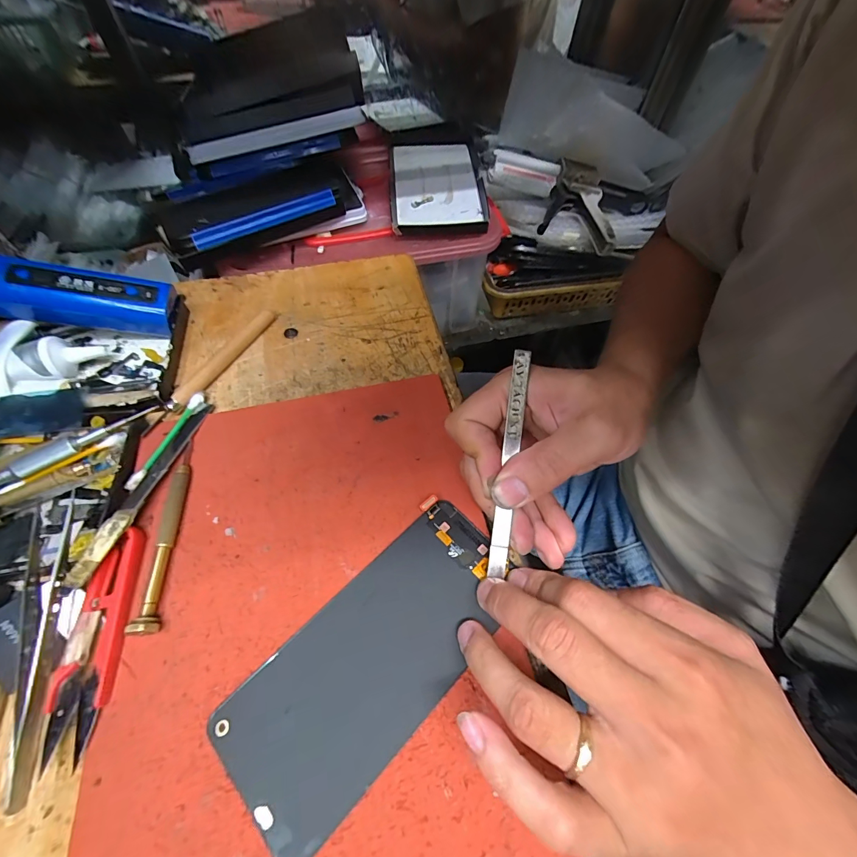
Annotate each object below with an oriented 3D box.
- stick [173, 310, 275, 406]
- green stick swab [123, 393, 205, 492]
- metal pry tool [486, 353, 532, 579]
[{"bbox_3d":[-0.146,-0.054,0.277,0.009,0.011,0.097,26,60,12],"label":"stick"},{"bbox_3d":[-0.165,0.006,0.240,0.008,0.004,0.073,14,58,5],"label":"green stick swab"},{"bbox_3d":[0.043,0.017,0.201,0.009,0.004,0.118,8,87,2],"label":"metal pry tool"}]

